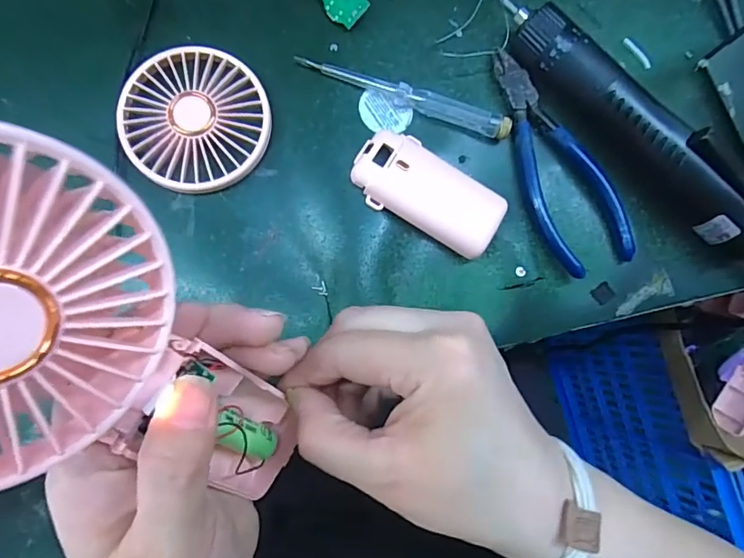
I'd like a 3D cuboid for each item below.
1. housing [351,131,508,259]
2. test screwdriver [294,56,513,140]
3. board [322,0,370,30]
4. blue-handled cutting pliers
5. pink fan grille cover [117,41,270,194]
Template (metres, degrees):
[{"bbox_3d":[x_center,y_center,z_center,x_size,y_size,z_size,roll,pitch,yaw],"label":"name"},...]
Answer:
[{"bbox_3d":[0.034,-0.053,0.301,0.093,0.018,0.045,31,82,0],"label":"housing"},{"bbox_3d":[0.021,-0.116,0.309,0.137,0.011,0.013,19,82,-2],"label":"test screwdriver"},{"bbox_3d":[-0.019,-0.176,0.308,0.031,0.004,0.023,46,114,-3],"label":"board"},{"bbox_3d":[0.113,-0.075,0.314,0.050,0.014,0.149,-25,86,-7],"label":"blue-handled cutting pliers"},{"bbox_3d":[-0.106,-0.097,0.297,0.084,0.014,0.088,-25,86,-7],"label":"pink fan grille cover"}]

